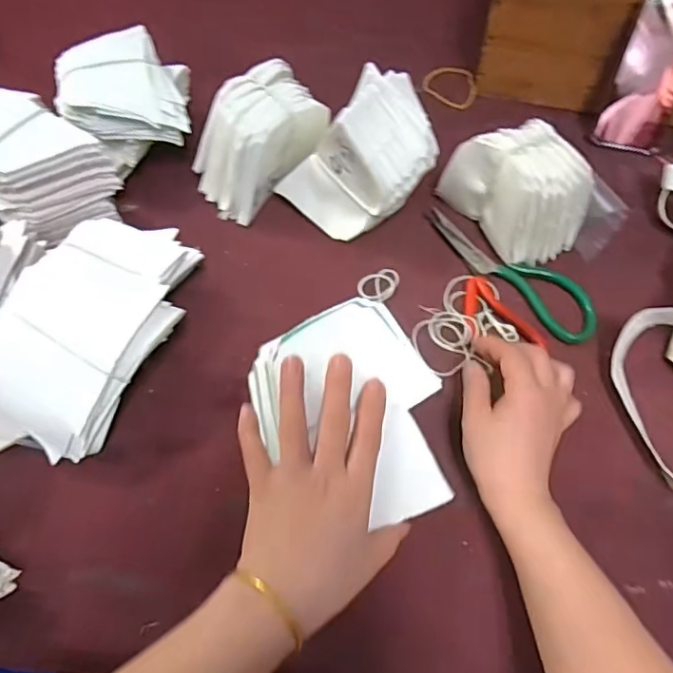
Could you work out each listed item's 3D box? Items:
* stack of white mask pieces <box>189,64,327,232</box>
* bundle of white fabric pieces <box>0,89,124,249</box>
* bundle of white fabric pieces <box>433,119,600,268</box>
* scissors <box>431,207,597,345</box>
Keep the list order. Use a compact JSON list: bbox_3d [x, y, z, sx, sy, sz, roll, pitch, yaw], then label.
[{"bbox_3d":[-0.078,-0.193,0.560,0.128,0.097,0.089,-32,63,-18],"label":"stack of white mask pieces"},{"bbox_3d":[-0.325,-0.180,0.547,0.234,0.066,0.110,30,63,18],"label":"bundle of white fabric pieces"},{"bbox_3d":[0.169,-0.139,0.528,0.081,0.087,0.120,-25,61,-15],"label":"bundle of white fabric pieces"},{"bbox_3d":[0.161,-0.067,0.525,0.045,0.016,0.191,-35,64,-20],"label":"scissors"}]

